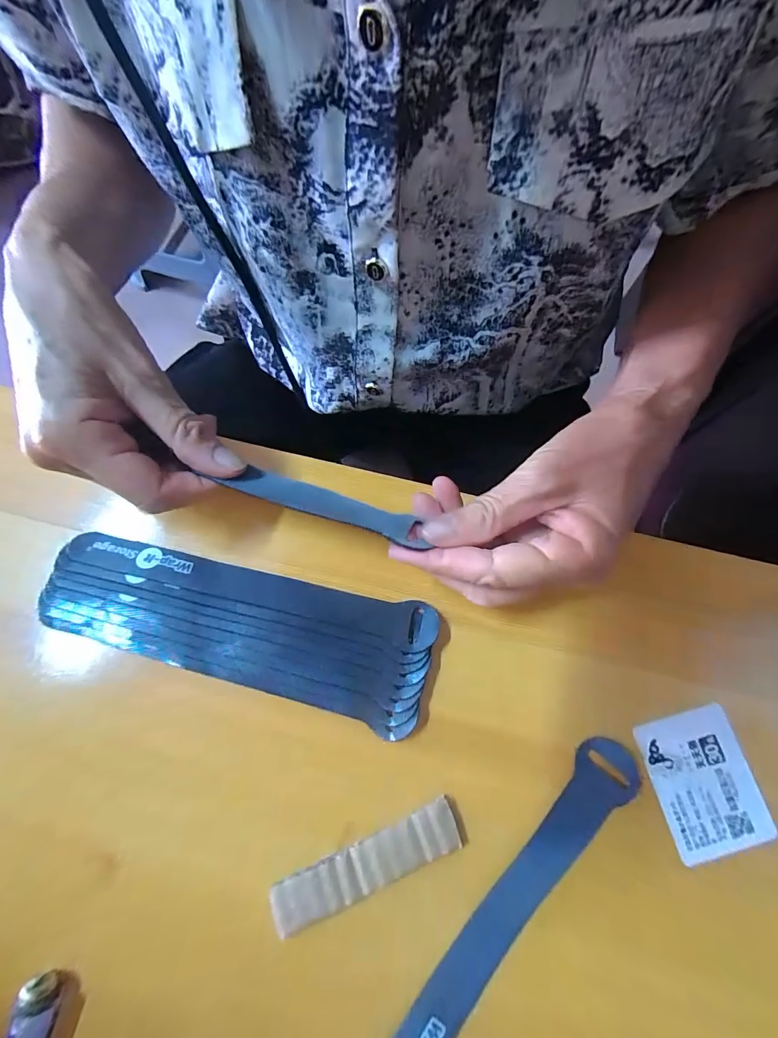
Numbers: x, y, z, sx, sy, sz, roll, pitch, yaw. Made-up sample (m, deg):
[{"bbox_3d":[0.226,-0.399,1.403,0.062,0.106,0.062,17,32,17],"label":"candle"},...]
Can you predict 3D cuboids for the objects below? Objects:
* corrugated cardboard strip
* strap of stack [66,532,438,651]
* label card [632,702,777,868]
[{"bbox_3d":[-0.010,0.153,0.180,0.084,0.004,0.019,-22,71,-7],"label":"corrugated cardboard strip"},{"bbox_3d":[-0.071,0.035,0.217,0.194,0.005,0.022,14,60,2],"label":"strap of stack"},{"bbox_3d":[0.155,0.129,0.201,0.050,0.005,0.062,-14,72,-5],"label":"label card"}]

